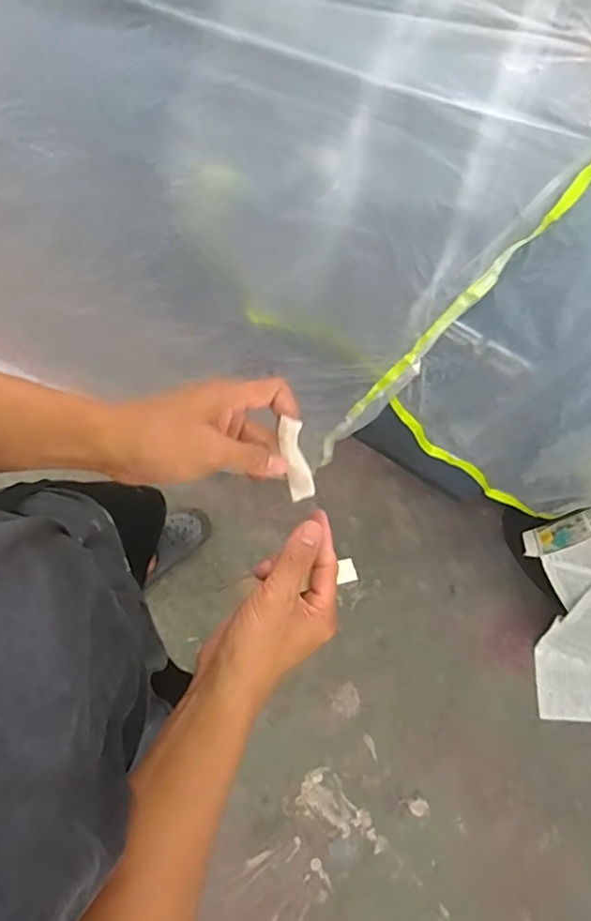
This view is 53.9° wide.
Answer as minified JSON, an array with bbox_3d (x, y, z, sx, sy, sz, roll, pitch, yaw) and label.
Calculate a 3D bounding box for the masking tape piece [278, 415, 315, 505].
[{"bbox_3d":[0.000,0.000,0.431,0.018,0.008,0.063,-15,112,-6],"label":"masking tape piece"}]

